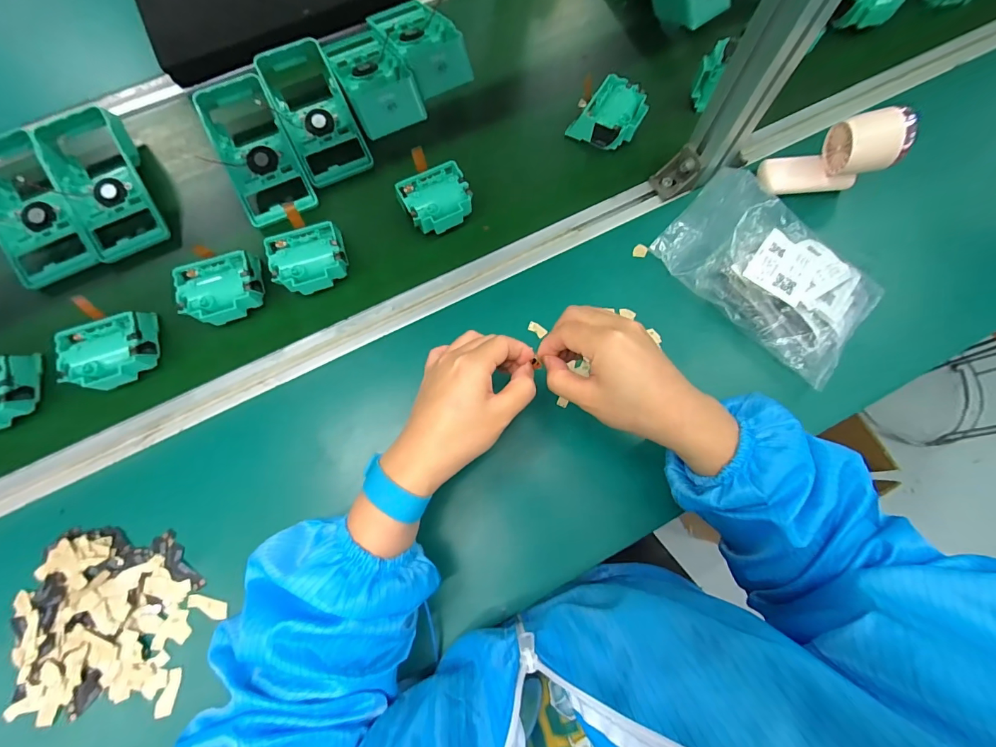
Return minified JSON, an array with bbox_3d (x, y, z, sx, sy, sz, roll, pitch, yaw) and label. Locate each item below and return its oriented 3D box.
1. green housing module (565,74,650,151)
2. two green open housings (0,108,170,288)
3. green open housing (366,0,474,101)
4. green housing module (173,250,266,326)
[{"bbox_3d":[0.133,-0.312,0.511,0.082,0.044,0.077,30,80,5],"label":"green housing module"},{"bbox_3d":[-0.494,-0.212,0.482,0.166,0.046,0.195,-23,74,-6],"label":"two green open housings"},{"bbox_3d":[-0.099,-0.430,0.540,0.085,0.042,0.188,-29,75,-7],"label":"green open housing"},{"bbox_3d":[-0.290,-0.089,0.448,0.077,0.040,0.072,-17,79,-4],"label":"green housing module"}]

